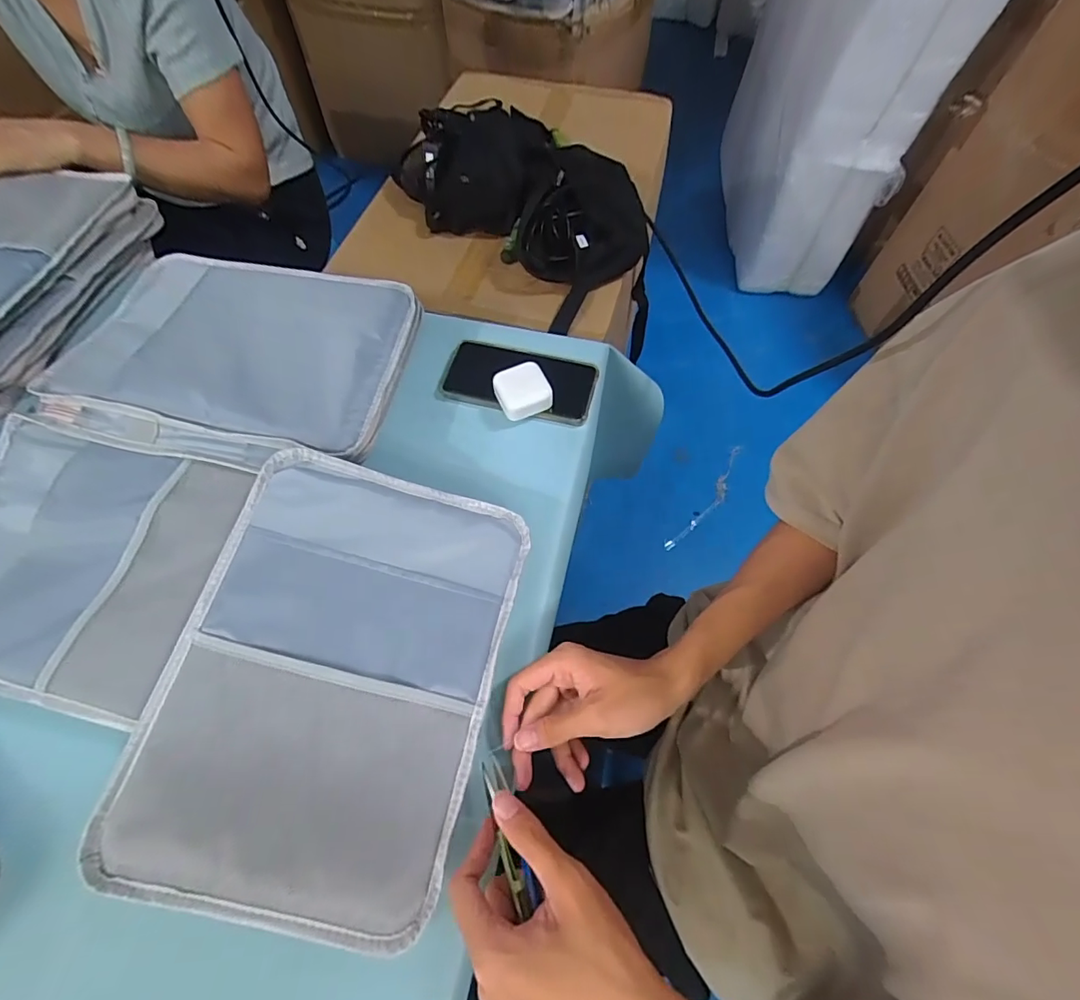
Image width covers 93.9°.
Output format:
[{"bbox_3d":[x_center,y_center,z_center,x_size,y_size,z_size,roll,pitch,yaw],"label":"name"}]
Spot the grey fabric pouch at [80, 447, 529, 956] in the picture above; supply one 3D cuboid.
[{"bbox_3d":[-0.150,0.123,0.377,0.222,0.017,0.312,18,67,-5],"label":"grey fabric pouch"}]

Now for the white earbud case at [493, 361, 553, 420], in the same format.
[{"bbox_3d":[-0.020,-0.117,0.535,0.053,0.021,0.053,-22,64,-10],"label":"white earbud case"}]

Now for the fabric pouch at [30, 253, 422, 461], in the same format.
[{"bbox_3d":[-0.304,-0.170,0.506,0.328,0.023,0.217,10,67,5],"label":"fabric pouch"}]

